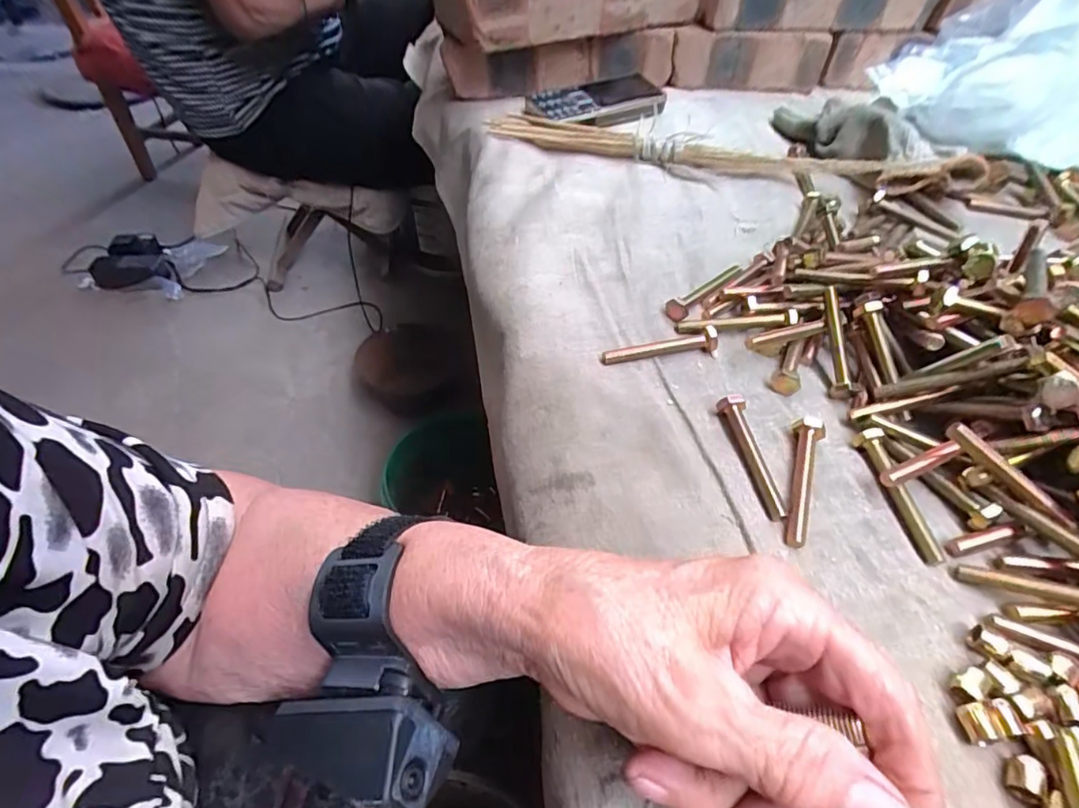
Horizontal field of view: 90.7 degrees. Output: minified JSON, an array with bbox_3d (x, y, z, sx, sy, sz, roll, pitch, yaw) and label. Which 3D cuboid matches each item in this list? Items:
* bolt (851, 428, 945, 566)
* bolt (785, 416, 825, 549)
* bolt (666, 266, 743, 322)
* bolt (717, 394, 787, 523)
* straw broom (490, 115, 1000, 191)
[{"bbox_3d":[0.162,0.039,0.241,0.011,0.012,0.065,-4,49,-2],"label":"bolt"},{"bbox_3d":[0.122,0.034,0.244,0.013,0.012,0.066,14,51,14],"label":"bolt"},{"bbox_3d":[0.103,-0.073,0.330,0.013,0.009,0.068,36,59,28],"label":"bolt"},{"bbox_3d":[0.103,0.024,0.257,0.011,0.012,0.068,-8,50,-5],"label":"bolt"},{"bbox_3d":[0.142,-0.201,0.428,0.380,0.025,0.027,13,51,12],"label":"straw broom"}]

